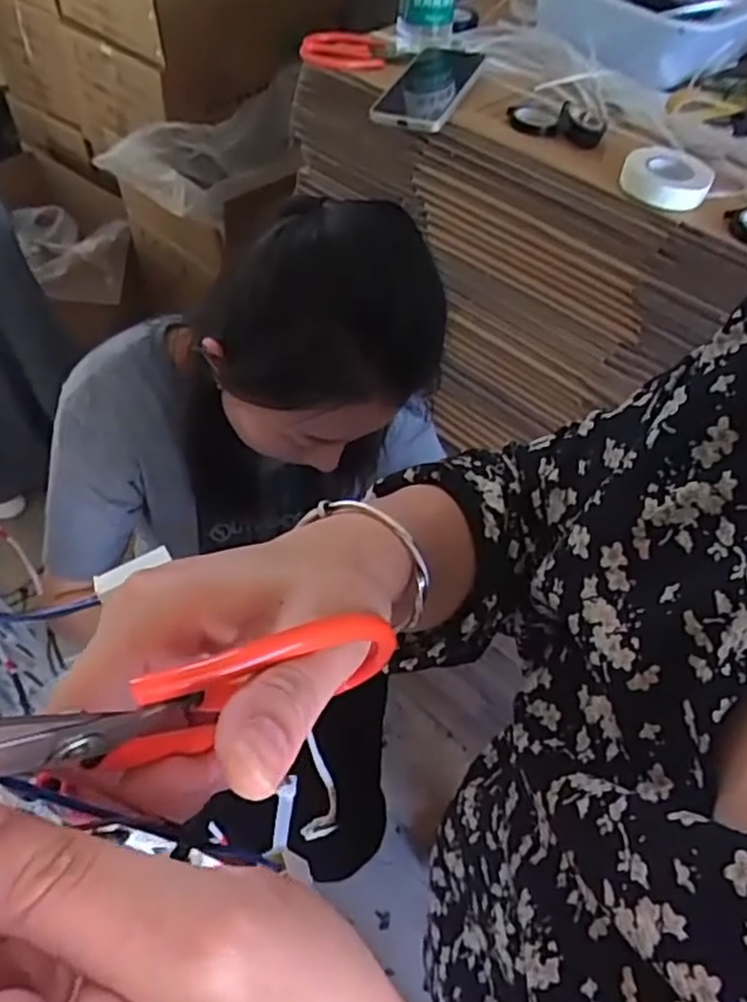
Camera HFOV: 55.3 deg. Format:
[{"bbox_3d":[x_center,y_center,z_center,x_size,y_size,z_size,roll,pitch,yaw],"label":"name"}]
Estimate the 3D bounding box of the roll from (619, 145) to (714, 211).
[{"bbox_3d":[0.267,-0.296,0.649,0.076,0.021,0.079,2,51,-3],"label":"roll"}]

